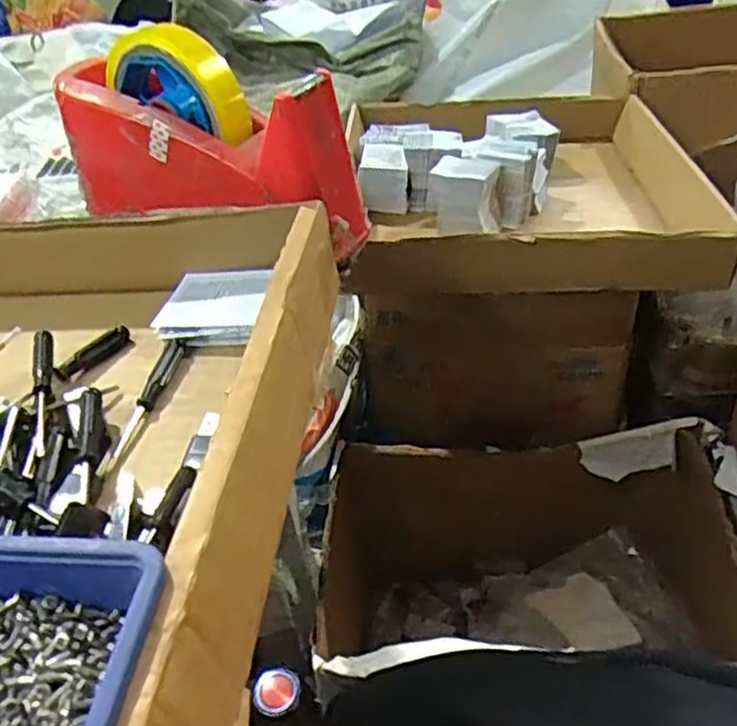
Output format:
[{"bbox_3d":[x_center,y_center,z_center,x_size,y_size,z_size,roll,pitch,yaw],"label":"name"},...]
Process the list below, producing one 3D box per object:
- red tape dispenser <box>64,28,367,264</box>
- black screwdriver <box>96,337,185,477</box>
[{"bbox_3d":[-0.103,-0.134,0.416,0.195,0.100,0.060,16,45,26],"label":"red tape dispenser"},{"bbox_3d":[-0.108,0.019,0.341,0.011,0.012,0.090,2,41,12],"label":"black screwdriver"}]

